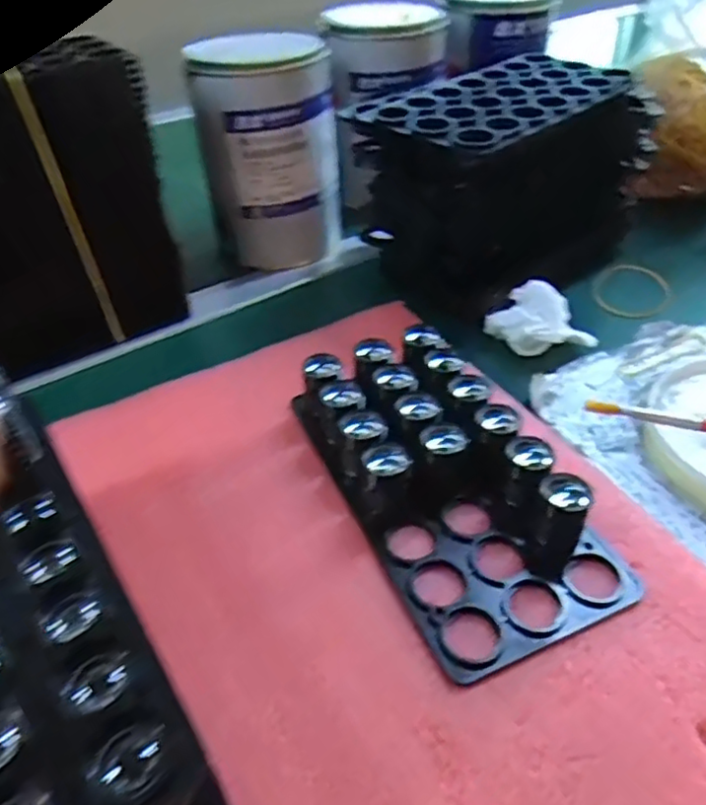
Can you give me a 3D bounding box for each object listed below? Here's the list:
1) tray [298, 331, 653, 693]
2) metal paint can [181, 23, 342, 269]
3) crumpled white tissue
[{"bbox_3d":[0.050,0.032,0.324,0.105,0.035,0.183,-20,44,-19],"label":"tray"},{"bbox_3d":[-0.064,-0.200,0.520,0.111,0.158,0.092,-6,42,-5],"label":"metal paint can"},{"bbox_3d":[0.126,-0.055,0.431,0.049,0.029,0.056,-24,45,-23],"label":"crumpled white tissue"}]

